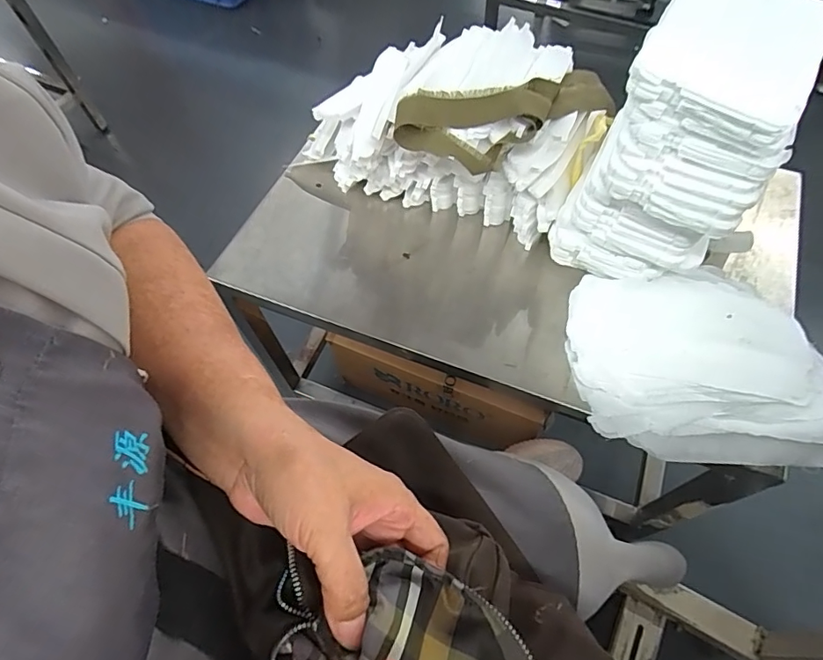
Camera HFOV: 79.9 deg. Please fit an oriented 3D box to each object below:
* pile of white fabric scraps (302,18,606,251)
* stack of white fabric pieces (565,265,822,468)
[{"bbox_3d":[0.045,-0.281,0.661,0.392,0.161,0.244,15,61,12],"label":"pile of white fabric scraps"},{"bbox_3d":[0.305,0.029,0.531,0.246,0.050,0.213,3,59,5],"label":"stack of white fabric pieces"}]

